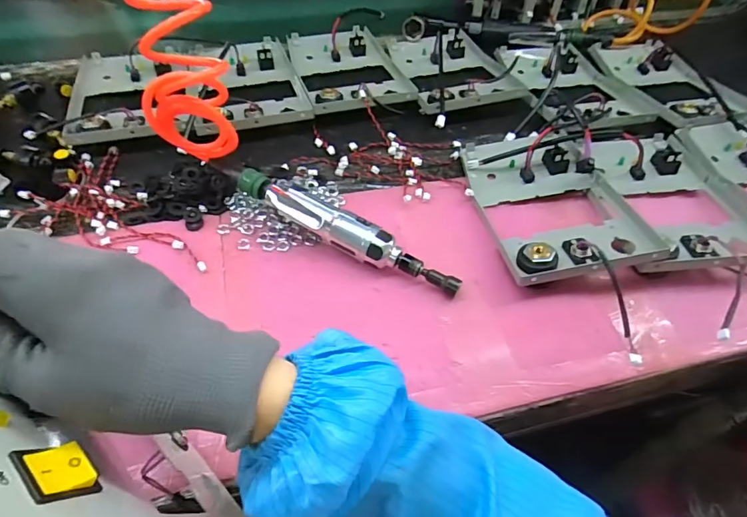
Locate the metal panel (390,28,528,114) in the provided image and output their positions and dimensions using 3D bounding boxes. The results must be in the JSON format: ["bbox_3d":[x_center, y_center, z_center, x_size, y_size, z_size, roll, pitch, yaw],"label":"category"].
[{"bbox_3d":[0.120,-0.289,0.693,0.156,0.028,0.252,-9,53,-8],"label":"metal panel"}]

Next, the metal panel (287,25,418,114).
[{"bbox_3d":[-0.035,-0.289,0.684,0.150,0.034,0.229,-12,53,-10],"label":"metal panel"}]

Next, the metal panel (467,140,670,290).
[{"bbox_3d":[0.195,-0.067,0.506,0.153,0.043,0.222,-6,53,-6],"label":"metal panel"}]

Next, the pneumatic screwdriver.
[{"bbox_3d":[-0.030,-0.024,0.469,0.249,0.045,0.034,25,56,17],"label":"pneumatic screwdriver"}]

